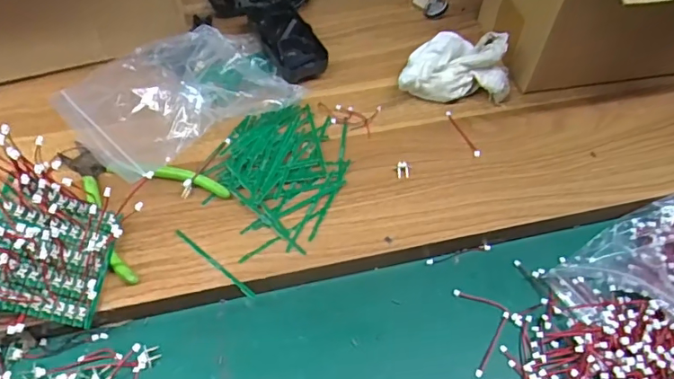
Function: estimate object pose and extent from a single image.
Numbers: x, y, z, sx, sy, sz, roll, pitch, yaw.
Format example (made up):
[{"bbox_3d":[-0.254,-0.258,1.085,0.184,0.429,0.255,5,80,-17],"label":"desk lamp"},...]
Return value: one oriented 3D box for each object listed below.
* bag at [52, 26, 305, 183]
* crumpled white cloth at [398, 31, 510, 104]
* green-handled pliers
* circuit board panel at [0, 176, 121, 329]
[{"bbox_3d":[-0.143,-0.101,0.469,0.193,0.045,0.155,-30,60,-23],"label":"bag"},{"bbox_3d":[0.109,-0.126,0.499,0.114,0.059,0.075,-6,54,-7],"label":"crumpled white cloth"},{"bbox_3d":[-0.173,0.000,0.420,0.135,0.012,0.102,33,59,20],"label":"green-handled pliers"},{"bbox_3d":[-0.196,0.044,0.352,0.084,0.009,0.083,31,54,-39],"label":"circuit board panel"}]

